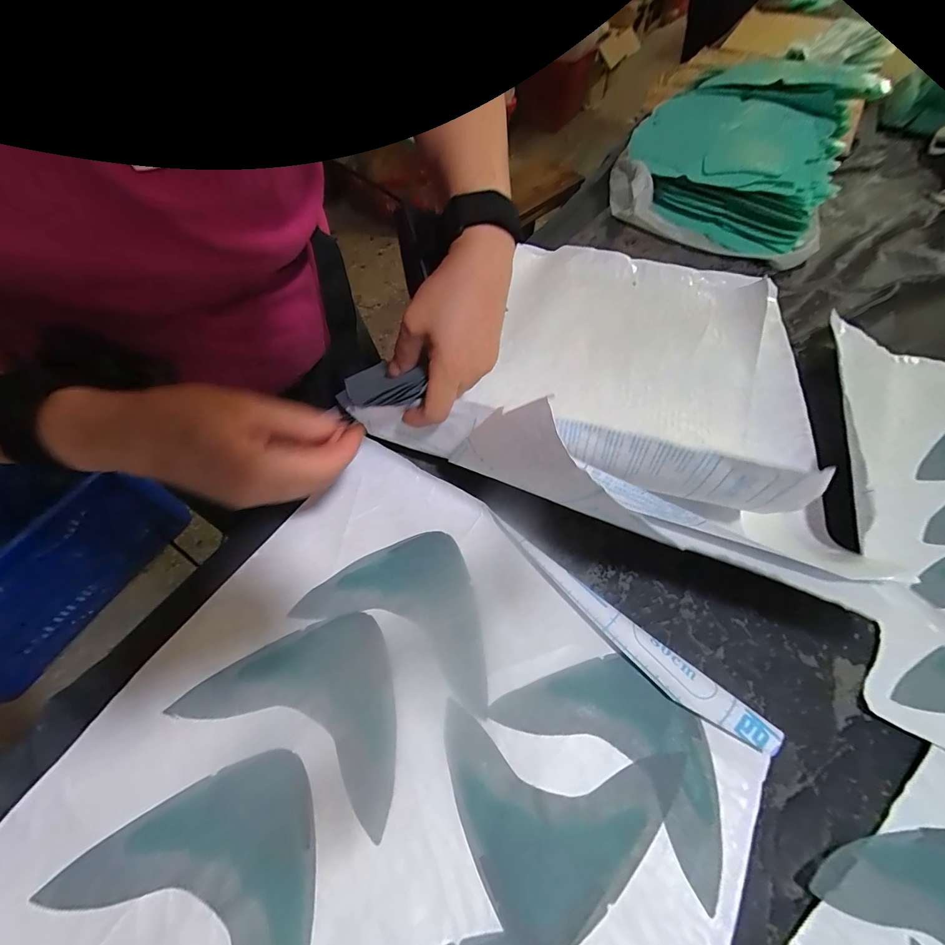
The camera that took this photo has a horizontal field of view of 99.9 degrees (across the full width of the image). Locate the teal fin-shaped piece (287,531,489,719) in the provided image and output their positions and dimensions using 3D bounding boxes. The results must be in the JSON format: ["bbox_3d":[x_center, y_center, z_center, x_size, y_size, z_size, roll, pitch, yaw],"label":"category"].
[{"bbox_3d":[-0.049,0.109,0.348,0.170,0.012,0.112,21,62,13],"label":"teal fin-shaped piece"}]

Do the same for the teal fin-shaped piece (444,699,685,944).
[{"bbox_3d":[0.054,0.243,0.272,0.166,0.008,0.112,10,60,7],"label":"teal fin-shaped piece"}]

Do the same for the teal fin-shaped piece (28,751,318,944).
[{"bbox_3d":[-0.160,0.250,0.259,0.169,0.004,0.113,20,55,13],"label":"teal fin-shaped piece"}]

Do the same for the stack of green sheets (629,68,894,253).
[{"bbox_3d":[0.390,-0.482,0.614,0.304,0.163,0.188,27,61,15],"label":"stack of green sheets"}]

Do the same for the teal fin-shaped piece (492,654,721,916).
[{"bbox_3d":[0.110,0.197,0.299,0.166,0.007,0.094,31,64,18],"label":"teal fin-shaped piece"}]

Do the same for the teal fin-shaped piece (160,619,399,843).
[{"bbox_3d":[-0.119,0.170,0.313,0.167,0.005,0.114,23,62,10],"label":"teal fin-shaped piece"}]

